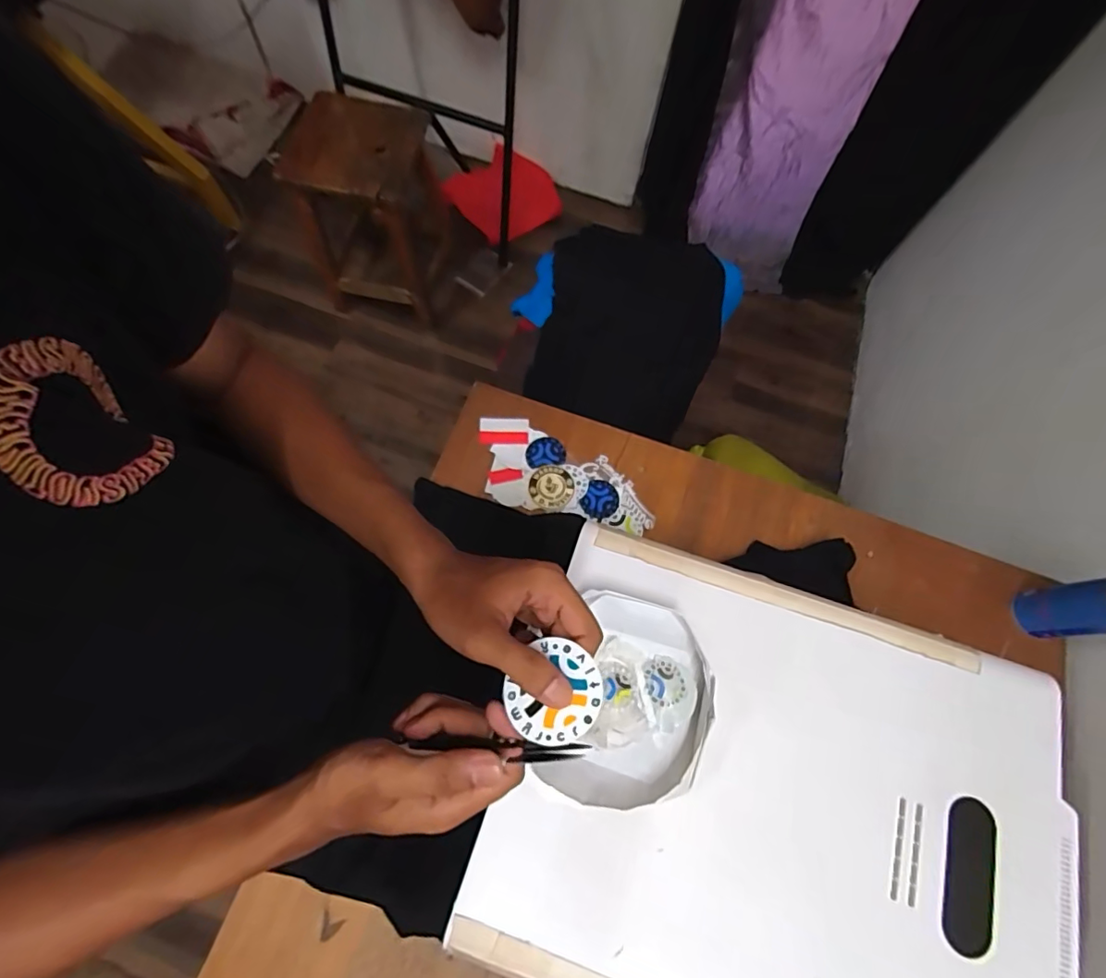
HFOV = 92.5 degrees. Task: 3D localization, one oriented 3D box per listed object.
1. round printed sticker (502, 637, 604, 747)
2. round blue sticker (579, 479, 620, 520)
[{"bbox_3d":[-0.001,0.119,0.310,0.058,0.004,0.055,-6,65,13],"label":"round printed sticker"},{"bbox_3d":[0.067,0.015,0.753,0.054,0.005,0.056,1,72,-2],"label":"round blue sticker"}]

